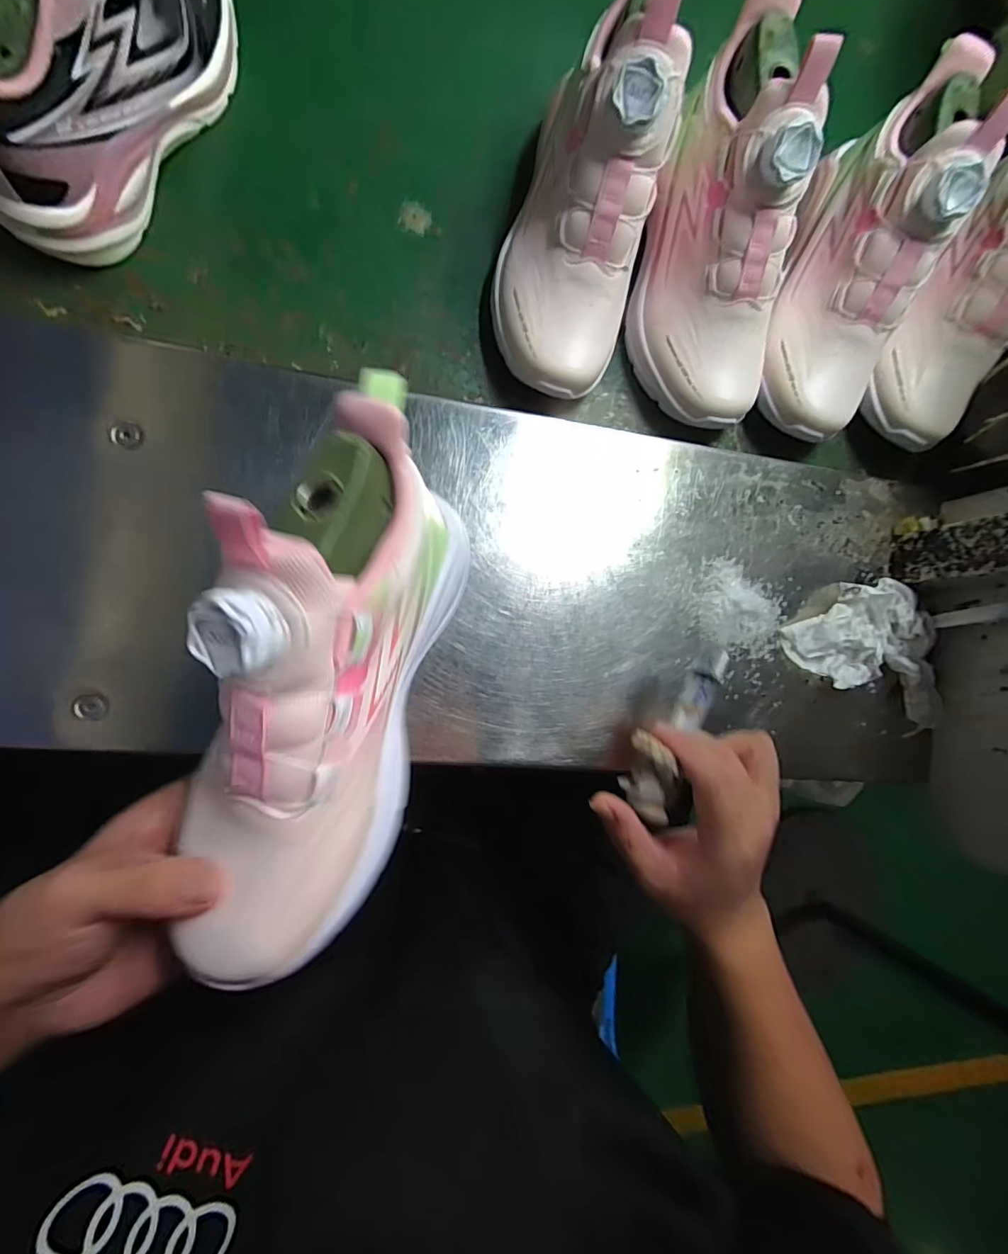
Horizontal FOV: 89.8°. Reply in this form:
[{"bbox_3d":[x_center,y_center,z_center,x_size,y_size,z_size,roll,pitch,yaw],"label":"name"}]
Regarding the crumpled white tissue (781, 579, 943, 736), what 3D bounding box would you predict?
[{"bbox_3d":[0.285,0.016,0.379,0.130,0.025,0.094,39,81,-8],"label":"crumpled white tissue"}]

